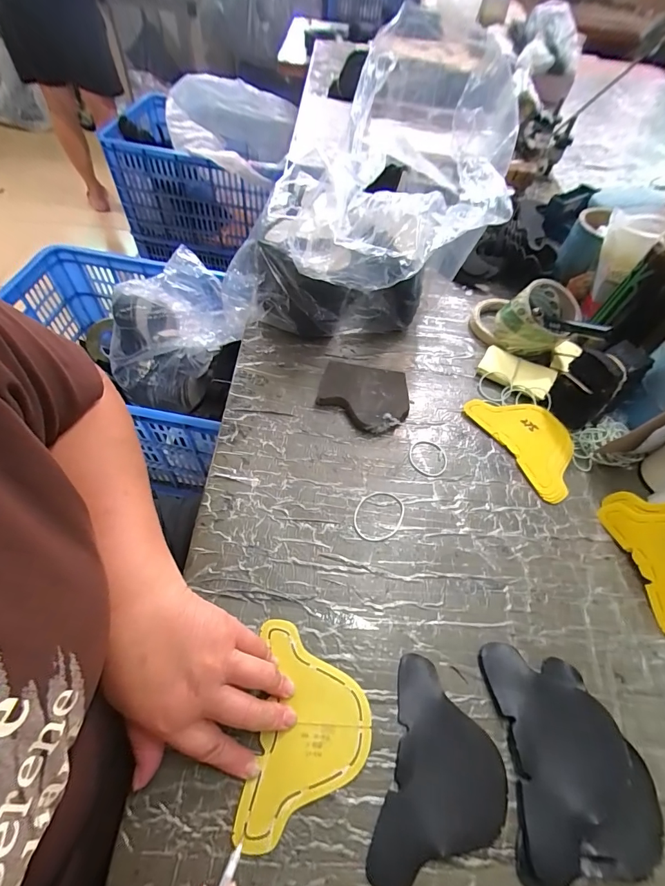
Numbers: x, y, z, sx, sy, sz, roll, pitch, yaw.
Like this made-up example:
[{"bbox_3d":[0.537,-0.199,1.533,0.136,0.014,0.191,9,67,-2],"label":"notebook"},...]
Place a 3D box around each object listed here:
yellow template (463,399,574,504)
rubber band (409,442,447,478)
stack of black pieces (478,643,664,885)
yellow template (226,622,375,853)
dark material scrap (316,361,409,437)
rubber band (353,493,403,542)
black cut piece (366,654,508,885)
[{"bbox_3d":[0.241,-0.007,0.482,0.088,0.012,0.148,-24,61,-20],"label":"yellow template"},{"bbox_3d":[0.110,0.017,0.458,0.045,0.004,0.048,2,56,-3],"label":"rubber band"},{"bbox_3d":[0.188,0.243,0.309,0.111,0.020,0.146,2,56,-3],"label":"stack of black pieces"},{"bbox_3d":[-0.017,0.218,0.307,0.090,0.004,0.139,6,56,-3],"label":"yellow template"},{"bbox_3d":[0.038,-0.056,0.485,0.105,0.020,0.091,9,56,1],"label":"dark material scrap"},{"bbox_3d":[0.048,0.075,0.413,0.047,0.004,0.059,25,57,11],"label":"rubber band"},{"bbox_3d":[0.086,0.253,0.303,0.090,0.006,0.138,16,56,6],"label":"black cut piece"}]

